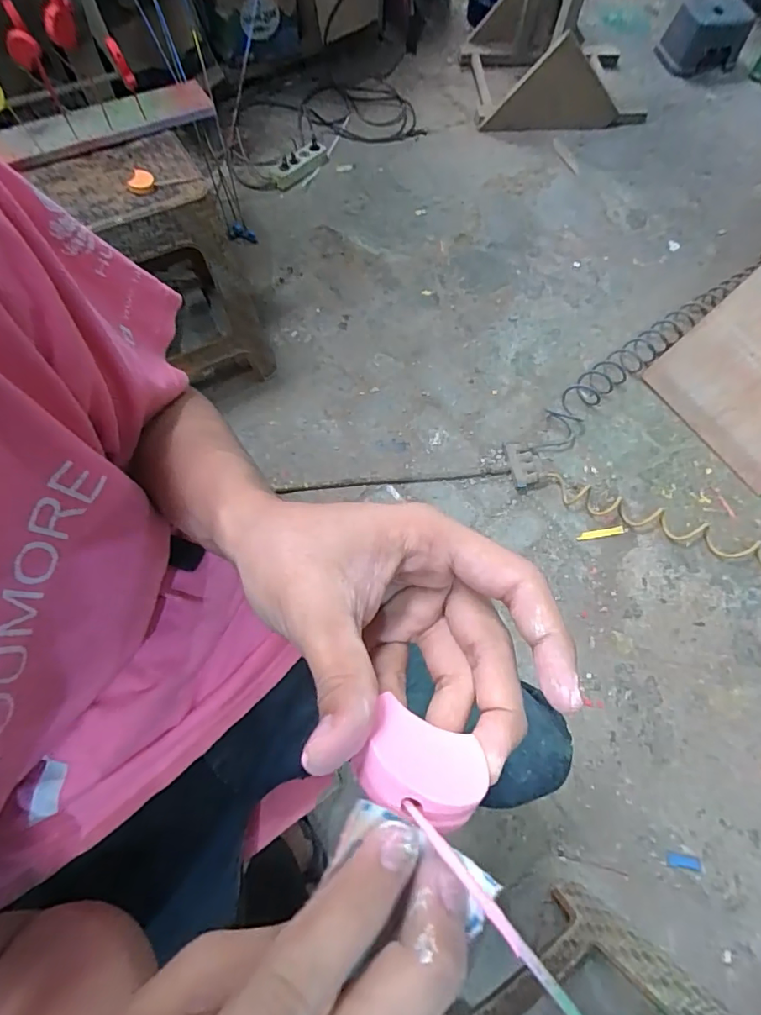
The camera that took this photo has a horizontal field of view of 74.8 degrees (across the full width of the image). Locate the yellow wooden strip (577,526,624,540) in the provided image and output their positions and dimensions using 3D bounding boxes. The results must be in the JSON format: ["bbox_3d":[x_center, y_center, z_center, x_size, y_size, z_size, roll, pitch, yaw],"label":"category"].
[{"bbox_3d":[0.509,0.060,1.156,0.109,0.009,0.016,-8,68,-5],"label":"yellow wooden strip"}]

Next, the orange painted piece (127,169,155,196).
[{"bbox_3d":[-0.402,-0.543,0.832,0.044,0.022,0.043,1,68,-2],"label":"orange painted piece"}]

